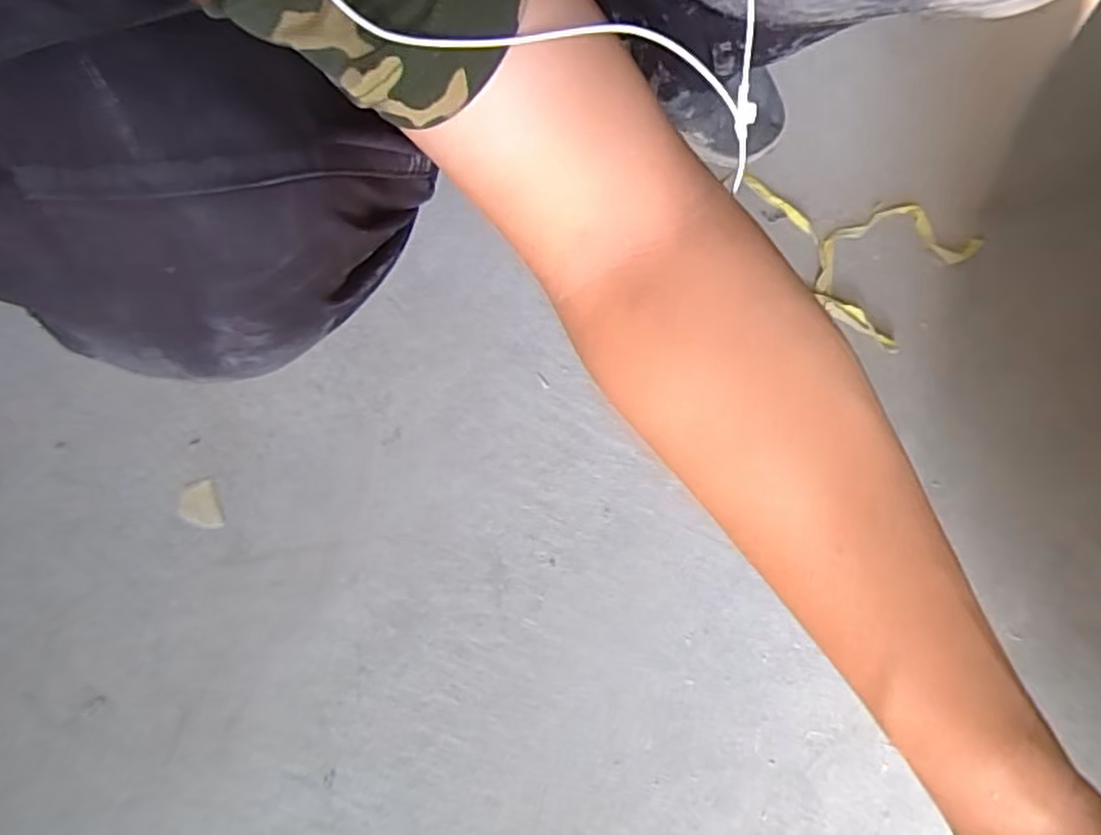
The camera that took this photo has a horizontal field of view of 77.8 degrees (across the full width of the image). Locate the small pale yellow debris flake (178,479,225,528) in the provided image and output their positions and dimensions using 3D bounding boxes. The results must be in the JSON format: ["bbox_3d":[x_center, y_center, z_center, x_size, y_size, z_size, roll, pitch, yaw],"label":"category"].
[{"bbox_3d":[-0.276,0.071,0.536,0.028,0.004,0.041,-26,78,-7],"label":"small pale yellow debris flake"}]

